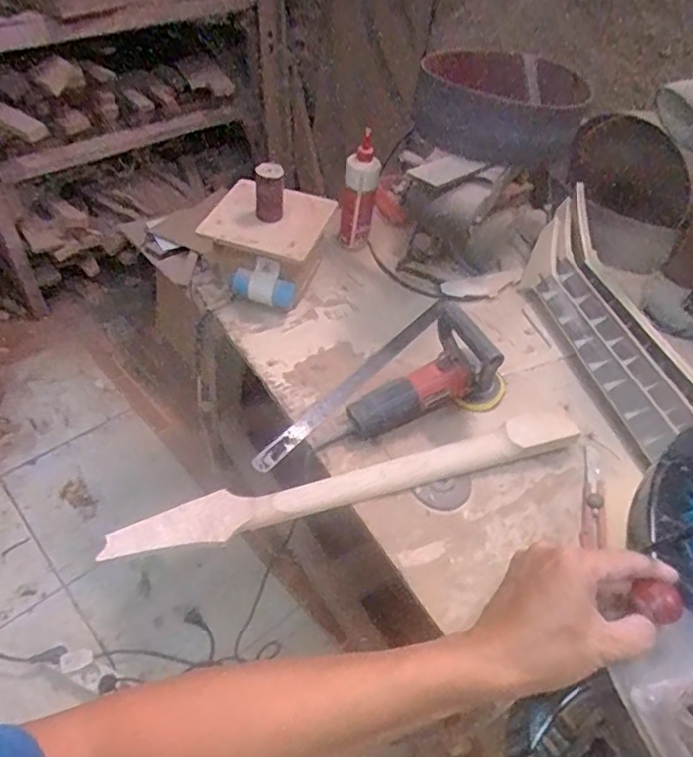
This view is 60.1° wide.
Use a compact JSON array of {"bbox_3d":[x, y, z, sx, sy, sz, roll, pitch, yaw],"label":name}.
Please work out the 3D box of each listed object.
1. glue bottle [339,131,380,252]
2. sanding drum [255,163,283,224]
[{"bbox_3d":[0.027,-0.355,1.181,0.070,0.218,0.065,25,50,16],"label":"glue bottle"},{"bbox_3d":[-0.136,-0.324,1.053,0.051,0.096,0.039,-1,48,-8],"label":"sanding drum"}]

